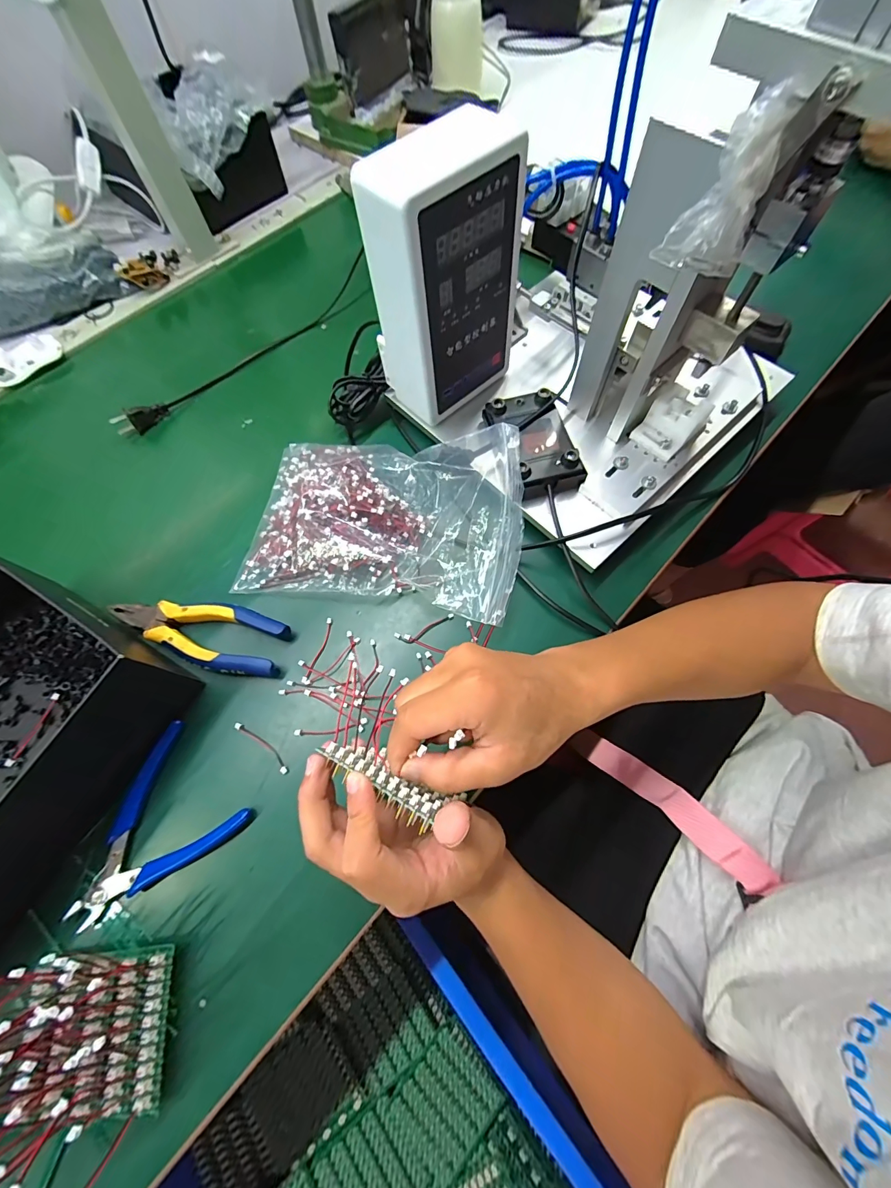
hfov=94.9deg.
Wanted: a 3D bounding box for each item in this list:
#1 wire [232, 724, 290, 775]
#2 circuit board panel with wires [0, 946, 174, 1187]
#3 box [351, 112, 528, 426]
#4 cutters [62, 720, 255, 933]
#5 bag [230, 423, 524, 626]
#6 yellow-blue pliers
[{"bbox_3d":[-0.143,0.119,0.320,0.059,0.004,0.009,34,73,15],"label":"wire"},{"bbox_3d":[-0.220,0.261,0.231,0.100,0.068,0.096,0,68,3],"label":"circuit board panel with wires"},{"bbox_3d":[-0.001,-0.244,0.338,0.112,0.190,0.064,-42,72,-13],"label":"box"},{"bbox_3d":[-0.217,0.164,0.297,0.114,0.010,0.105,-42,72,-13],"label":"cutters"},{"bbox_3d":[-0.057,-0.068,0.365,0.243,0.052,0.161,5,68,5],"label":"bag"},{"bbox_3d":[-0.207,0.031,0.346,0.147,0.023,0.054,13,69,8],"label":"yellow-blue pliers"}]

